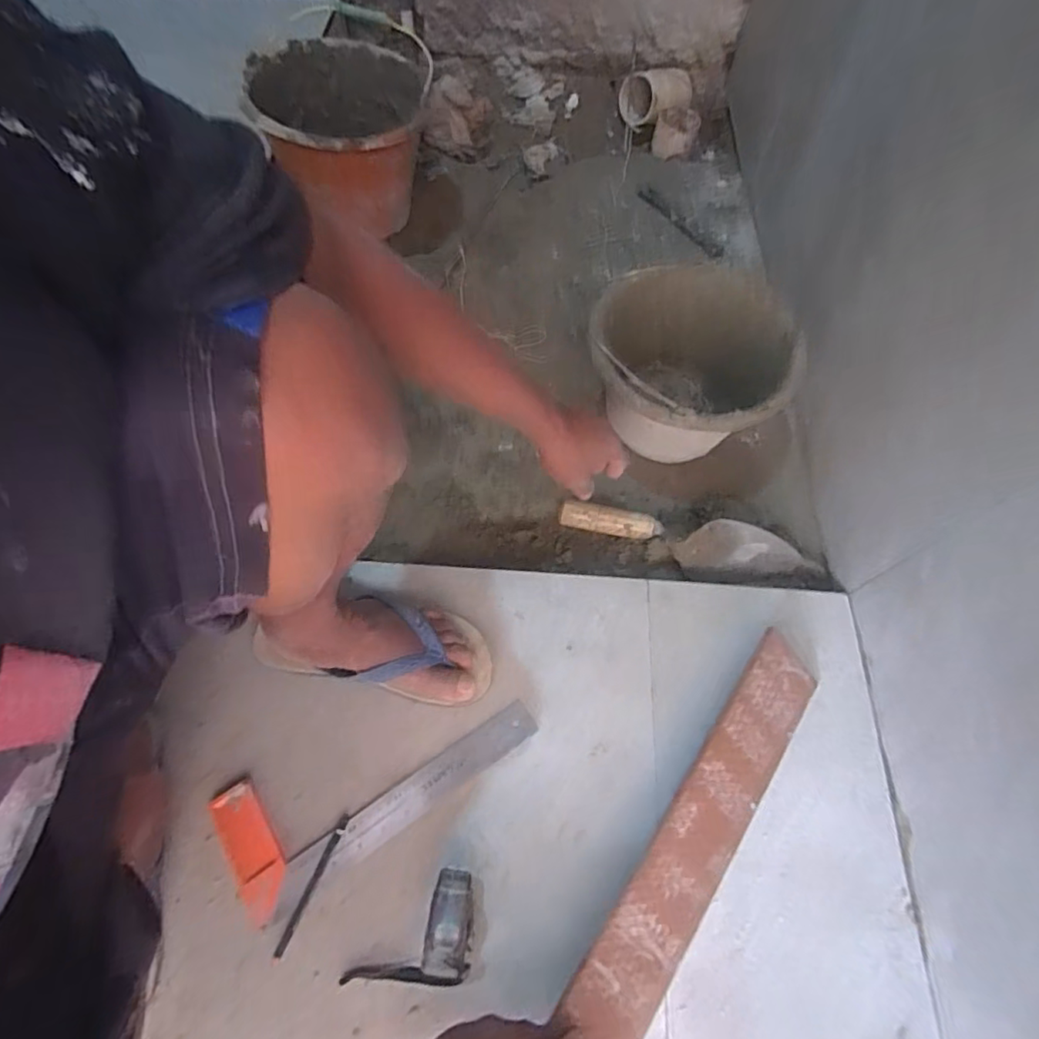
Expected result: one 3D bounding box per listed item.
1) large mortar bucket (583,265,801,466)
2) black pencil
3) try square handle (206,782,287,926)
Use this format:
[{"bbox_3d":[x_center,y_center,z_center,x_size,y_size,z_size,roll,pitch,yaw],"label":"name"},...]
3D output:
[{"bbox_3d":[0.206,-0.184,0.754,0.231,0.169,0.247,1,63,-2],"label":"large mortar bucket"},{"bbox_3d":[-0.189,0.333,0.521,0.010,0.007,0.117,20,66,10],"label":"black pencil"},{"bbox_3d":[-0.251,0.308,0.531,0.044,0.008,0.116,-30,67,-13],"label":"try square handle"}]

